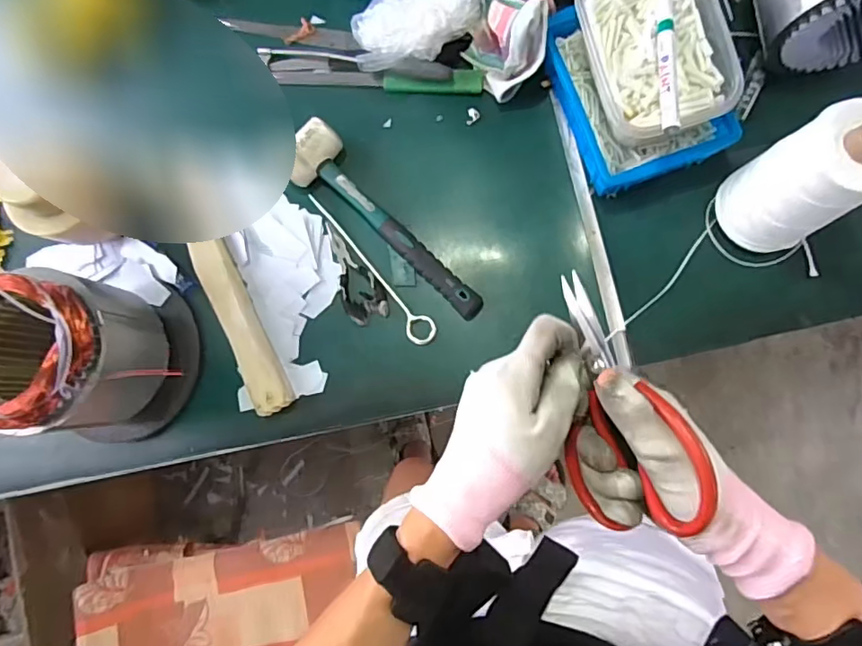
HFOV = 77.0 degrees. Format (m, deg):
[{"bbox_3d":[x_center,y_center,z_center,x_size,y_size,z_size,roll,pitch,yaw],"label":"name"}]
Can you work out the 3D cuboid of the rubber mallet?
[{"bbox_3d":[-0.053,-0.116,0.609,0.291,0.044,0.073,43,89,10],"label":"rubber mallet"}]

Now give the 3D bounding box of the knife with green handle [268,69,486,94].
[{"bbox_3d":[-0.064,-0.288,0.642,0.250,0.017,0.029,4,83,7],"label":"knife with green handle"}]

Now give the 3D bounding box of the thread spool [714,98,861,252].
[{"bbox_3d":[0.336,-0.127,0.496,0.079,0.167,0.091,-31,80,1],"label":"thread spool"}]

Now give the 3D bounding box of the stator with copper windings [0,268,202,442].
[{"bbox_3d":[-0.361,0.037,0.560,0.161,0.180,0.169,-6,82,5],"label":"stator with copper windings"}]

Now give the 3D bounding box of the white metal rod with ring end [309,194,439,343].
[{"bbox_3d":[-0.074,-0.059,0.617,0.032,0.004,0.217,-44,82,2],"label":"white metal rod with ring end"}]

